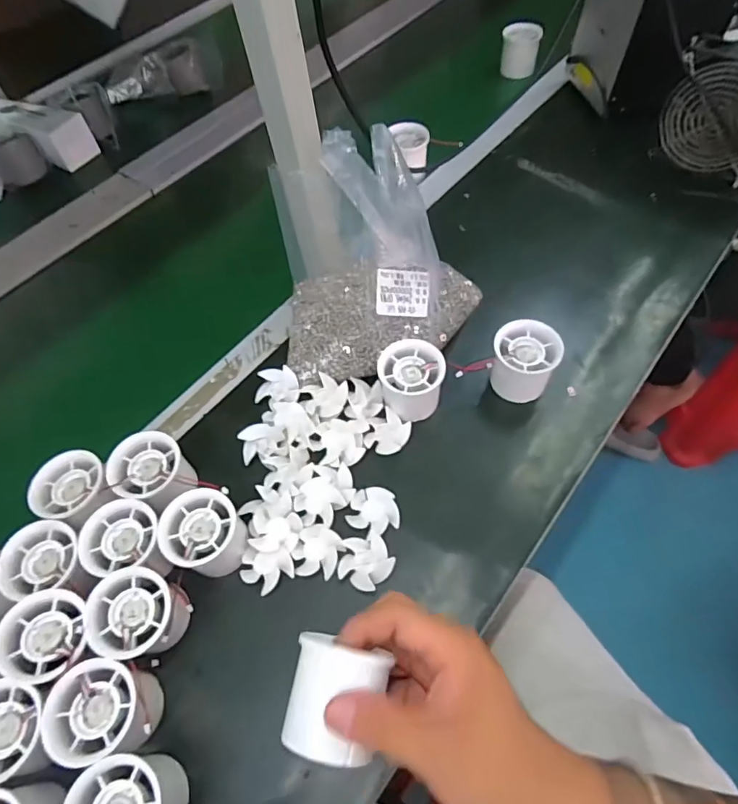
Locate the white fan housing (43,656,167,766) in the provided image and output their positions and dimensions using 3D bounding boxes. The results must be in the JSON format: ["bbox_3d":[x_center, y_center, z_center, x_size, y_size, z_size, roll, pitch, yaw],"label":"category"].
[{"bbox_3d":[-0.170,0.205,0.339,0.063,0.052,0.055,-12,58,-3],"label":"white fan housing"}]

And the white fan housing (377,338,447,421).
[{"bbox_3d":[0.038,-0.020,0.457,0.055,0.048,0.057,-2,58,3],"label":"white fan housing"}]

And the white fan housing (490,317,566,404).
[{"bbox_3d":[0.139,-0.034,0.457,0.057,0.050,0.062,10,60,11],"label":"white fan housing"}]

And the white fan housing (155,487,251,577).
[{"bbox_3d":[-0.125,0.104,0.394,0.060,0.044,0.055,-2,58,3],"label":"white fan housing"}]

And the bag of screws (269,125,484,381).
[{"bbox_3d":[0.004,-0.123,0.439,0.172,0.159,0.138,0,59,4],"label":"bag of screws"}]

